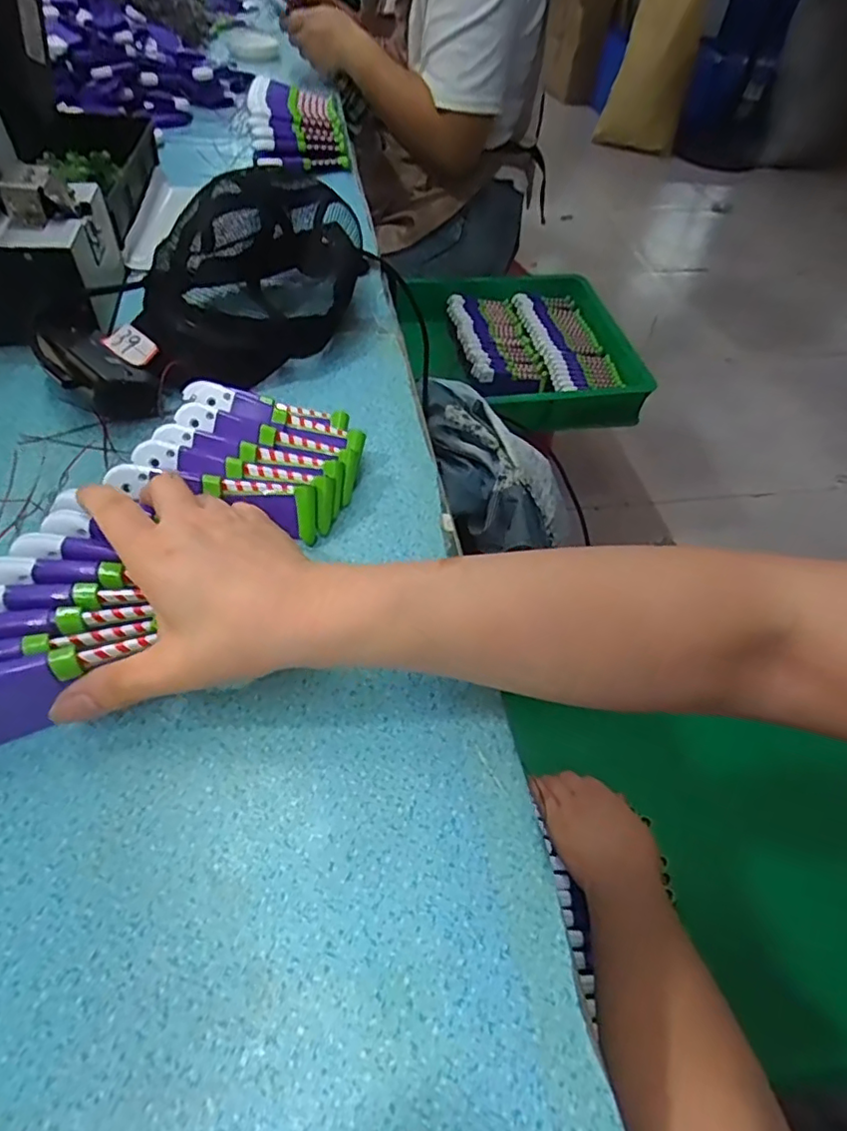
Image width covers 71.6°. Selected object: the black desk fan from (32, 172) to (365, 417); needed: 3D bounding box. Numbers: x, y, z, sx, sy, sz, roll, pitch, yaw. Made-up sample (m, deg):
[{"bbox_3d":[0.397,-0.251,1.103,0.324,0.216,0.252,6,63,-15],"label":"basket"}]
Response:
[{"bbox_3d":[-0.141,-0.253,0.499,0.134,0.110,0.261,11,52,4],"label":"black desk fan"}]

